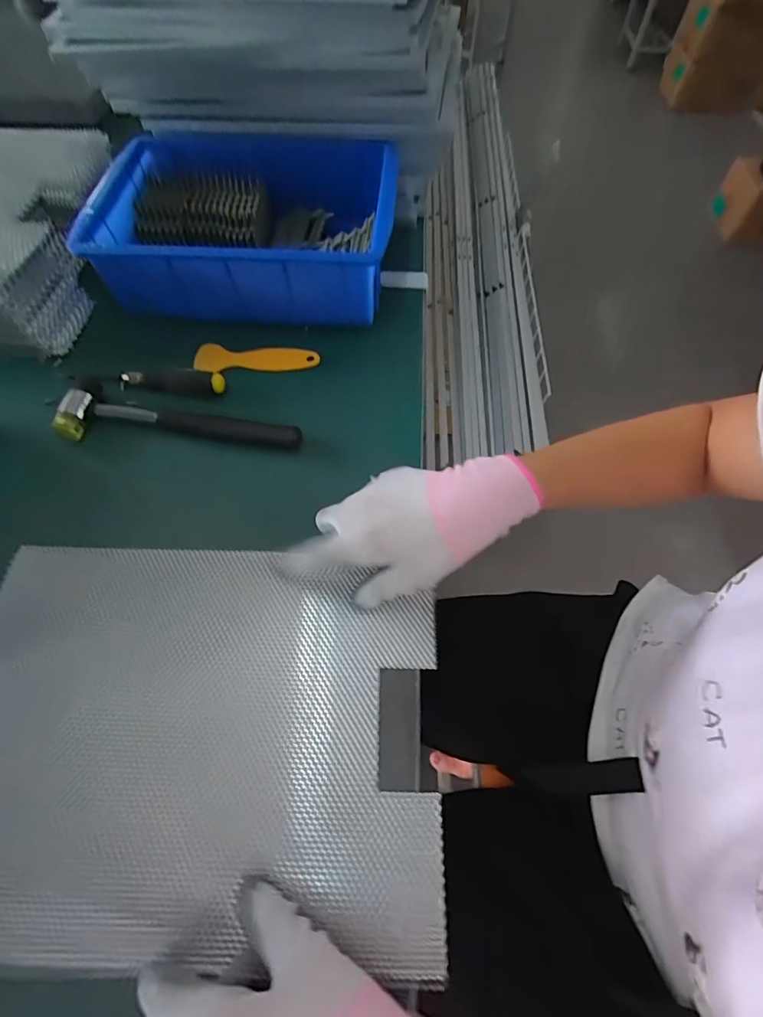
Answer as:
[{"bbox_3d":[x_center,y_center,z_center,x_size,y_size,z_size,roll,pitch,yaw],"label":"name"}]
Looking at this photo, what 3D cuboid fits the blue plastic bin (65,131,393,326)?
[{"bbox_3d":[-0.138,-0.313,0.502,0.296,0.087,0.231,3,62,3],"label":"blue plastic bin"}]

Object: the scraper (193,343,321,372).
[{"bbox_3d":[-0.127,-0.156,0.462,0.123,0.012,0.027,0,62,1],"label":"scraper"}]

